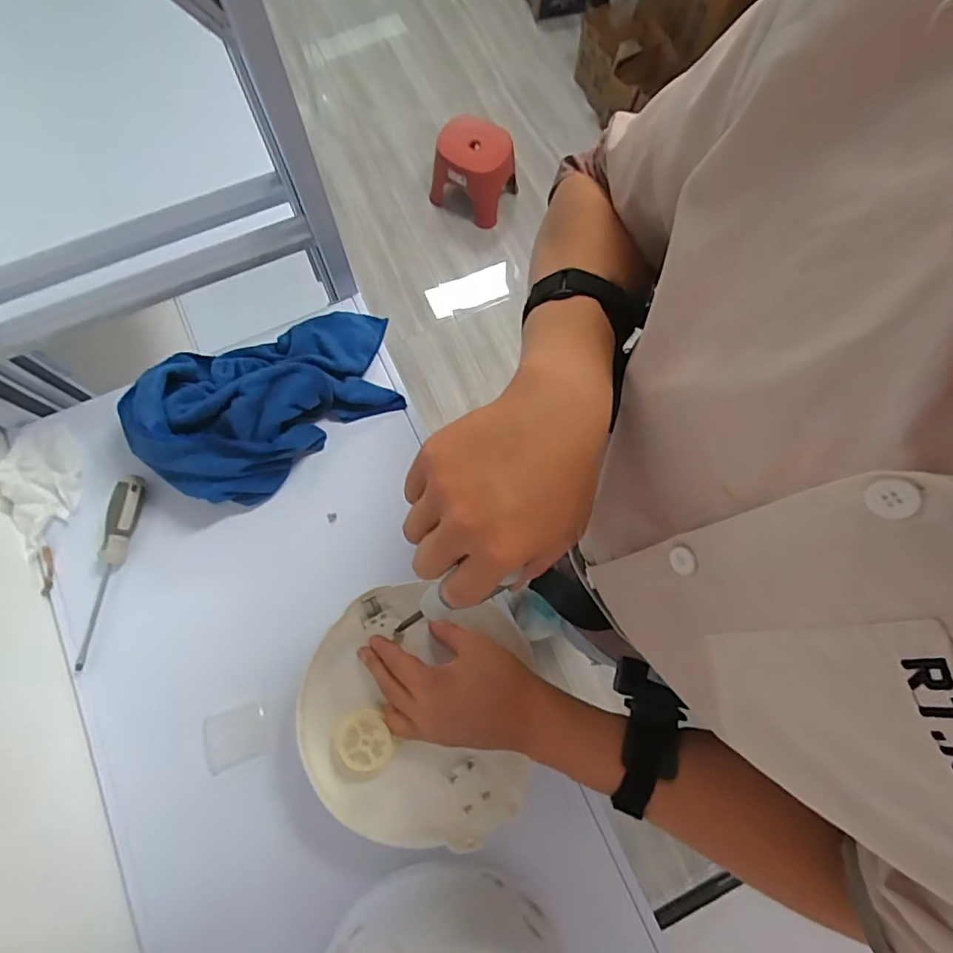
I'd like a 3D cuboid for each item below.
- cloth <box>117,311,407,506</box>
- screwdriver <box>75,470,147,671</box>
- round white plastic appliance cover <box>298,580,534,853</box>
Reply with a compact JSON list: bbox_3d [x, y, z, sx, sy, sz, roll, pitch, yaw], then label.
[{"bbox_3d":[-0.207,-0.077,0.547,0.252,0.075,0.158,-22,77,-7],"label":"cloth"},{"bbox_3d":[-0.358,0.089,0.528,0.024,0.025,0.183,10,75,1],"label":"screwdriver"},{"bbox_3d":[-0.049,0.197,0.468,0.194,0.048,0.192,0,75,-2],"label":"round white plastic appliance cover"}]

